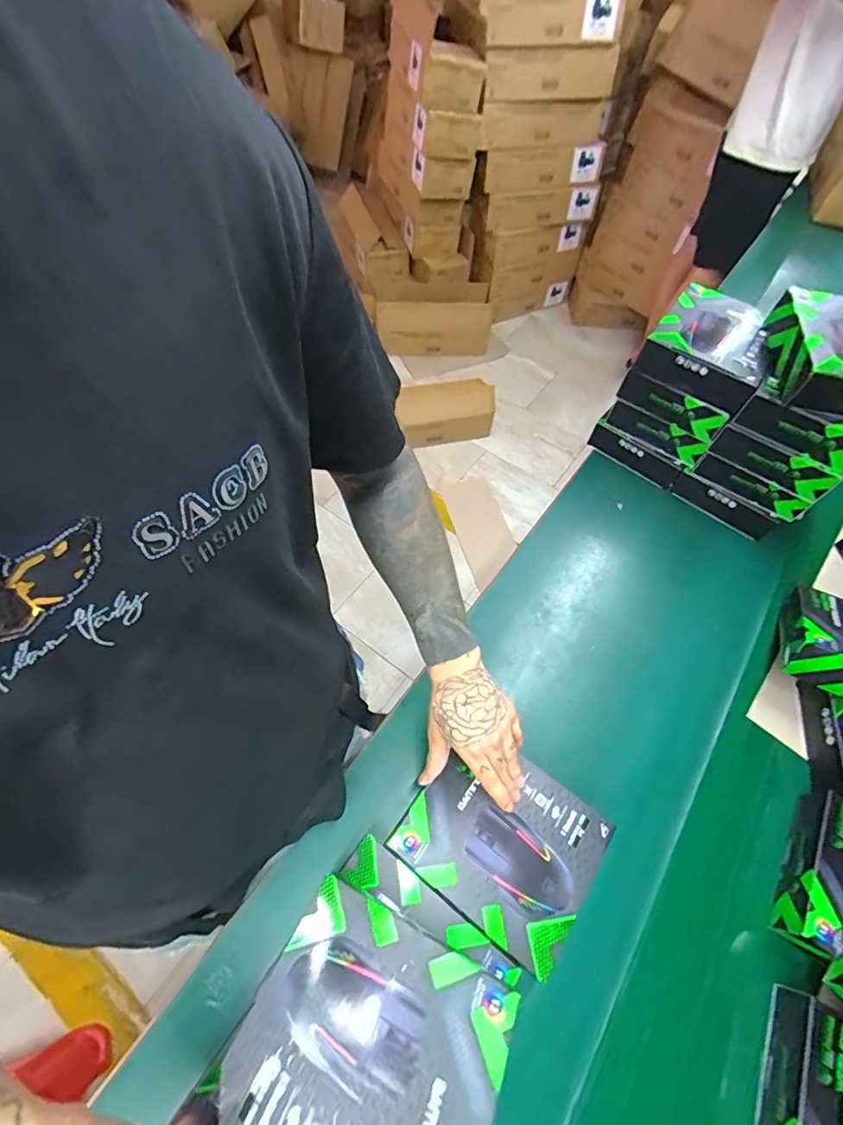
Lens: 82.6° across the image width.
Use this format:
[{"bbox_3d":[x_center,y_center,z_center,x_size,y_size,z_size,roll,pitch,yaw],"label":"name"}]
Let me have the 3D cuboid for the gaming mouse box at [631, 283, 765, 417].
[{"bbox_3d":[0.428,-0.322,0.713,0.152,0.065,0.177,31,61,15],"label":"gaming mouse box"}]

